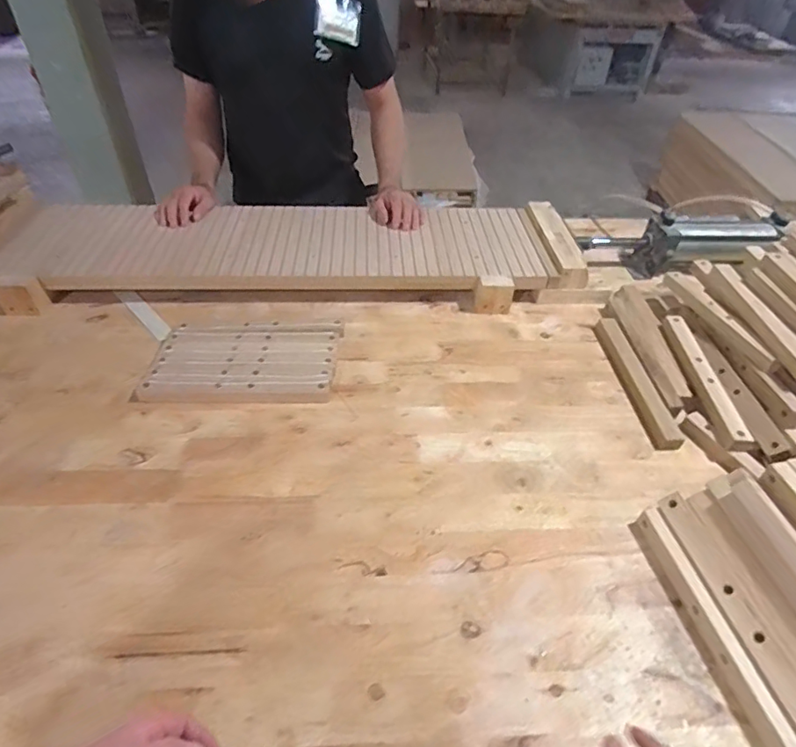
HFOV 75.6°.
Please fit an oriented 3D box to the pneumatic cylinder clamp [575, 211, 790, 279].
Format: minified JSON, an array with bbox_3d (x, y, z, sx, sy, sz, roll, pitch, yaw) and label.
[{"bbox_3d":[0.658,-0.288,1.194,0.468,0.128,0.140,1,43,-2],"label":"pneumatic cylinder clamp"}]

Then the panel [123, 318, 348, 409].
[{"bbox_3d":[-0.270,-0.030,0.917,0.326,0.024,0.211,-3,46,-5],"label":"panel"}]

